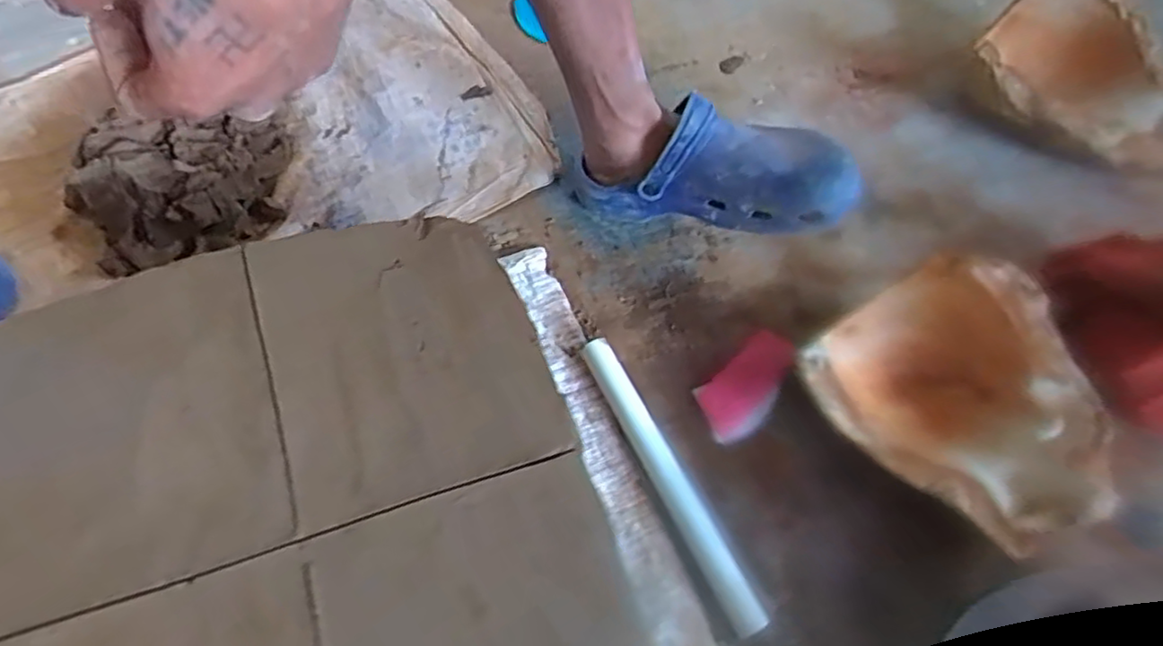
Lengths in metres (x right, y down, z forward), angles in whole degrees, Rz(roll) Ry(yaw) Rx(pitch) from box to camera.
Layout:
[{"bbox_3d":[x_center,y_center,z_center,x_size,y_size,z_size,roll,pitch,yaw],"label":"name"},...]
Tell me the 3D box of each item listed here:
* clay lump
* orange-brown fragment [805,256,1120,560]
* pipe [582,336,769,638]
[{"bbox_3d":[-0.410,-0.131,0.637,0.217,0.080,0.138,-17,66,-8],"label":"clay lump"},{"bbox_3d":[0.305,0.076,0.536,0.183,0.099,0.227,-27,67,-12],"label":"orange-brown fragment"},{"bbox_3d":[0.073,0.129,0.550,0.025,0.018,0.266,-25,67,-12],"label":"pipe"}]

